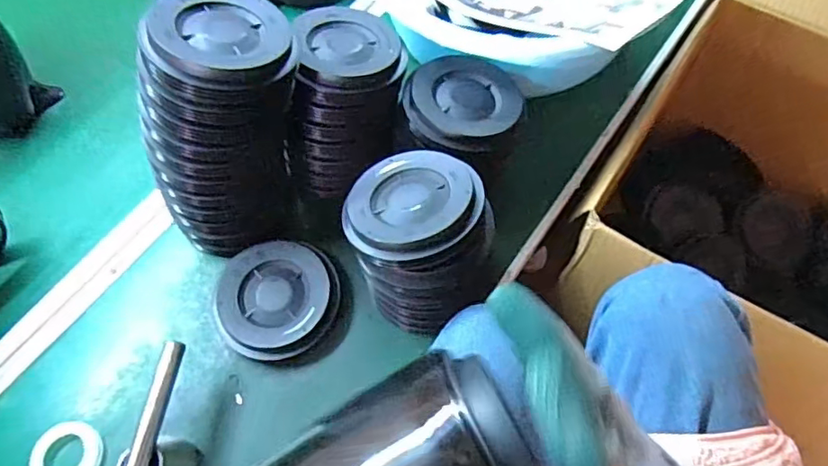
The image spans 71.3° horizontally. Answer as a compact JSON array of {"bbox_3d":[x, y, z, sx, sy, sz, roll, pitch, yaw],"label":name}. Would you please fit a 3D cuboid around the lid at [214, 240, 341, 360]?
[{"bbox_3d":[-0.132,0.064,0.567,0.110,0.033,0.114,-1,63,2],"label":"lid"}]

